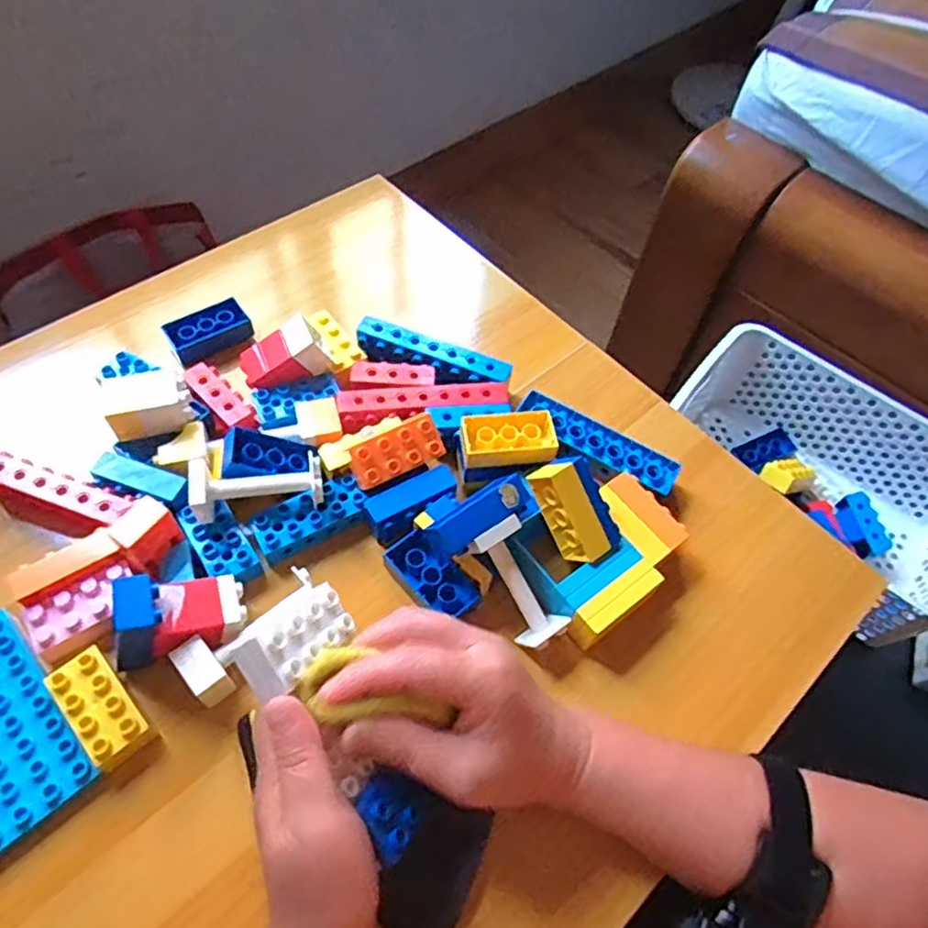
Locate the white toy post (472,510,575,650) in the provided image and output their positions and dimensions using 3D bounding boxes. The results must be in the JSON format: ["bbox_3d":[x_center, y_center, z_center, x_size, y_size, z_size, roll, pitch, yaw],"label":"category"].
[{"bbox_3d":[0.034,0.075,0.421,0.031,0.024,0.081,-29,96,-21],"label":"white toy post"}]

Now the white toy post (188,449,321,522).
[{"bbox_3d":[-0.135,0.015,0.439,0.081,0.036,0.029,-9,59,-10],"label":"white toy post"}]

